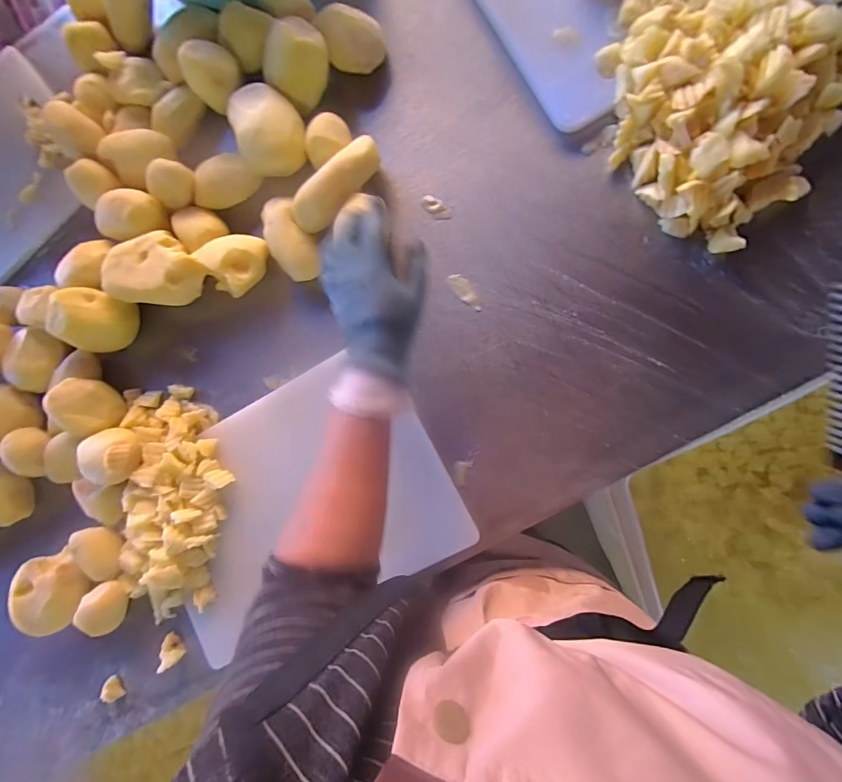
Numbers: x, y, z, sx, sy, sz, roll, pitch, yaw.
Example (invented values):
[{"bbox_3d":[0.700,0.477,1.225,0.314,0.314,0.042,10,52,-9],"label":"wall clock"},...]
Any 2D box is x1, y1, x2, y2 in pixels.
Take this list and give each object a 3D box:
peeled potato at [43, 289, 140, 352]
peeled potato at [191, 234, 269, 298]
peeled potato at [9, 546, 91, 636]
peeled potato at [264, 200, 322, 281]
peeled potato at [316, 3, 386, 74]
[{"bbox_3d":[-0.383,-0.081,0.474,0.068,0.084,0.070,11,88,10],"label":"peeled potato"},{"bbox_3d":[-0.216,-0.151,0.466,0.063,0.052,0.074,32,91,10],"label":"peeled potato"},{"bbox_3d":[-0.439,0.240,0.484,0.072,0.054,0.089,-24,84,7],"label":"peeled potato"},{"bbox_3d":[-0.151,-0.177,0.460,0.051,0.041,0.096,-30,82,6],"label":"peeled potato"},{"bbox_3d":[-0.078,-0.401,0.458,0.072,0.037,0.057,-13,89,-30],"label":"peeled potato"}]

